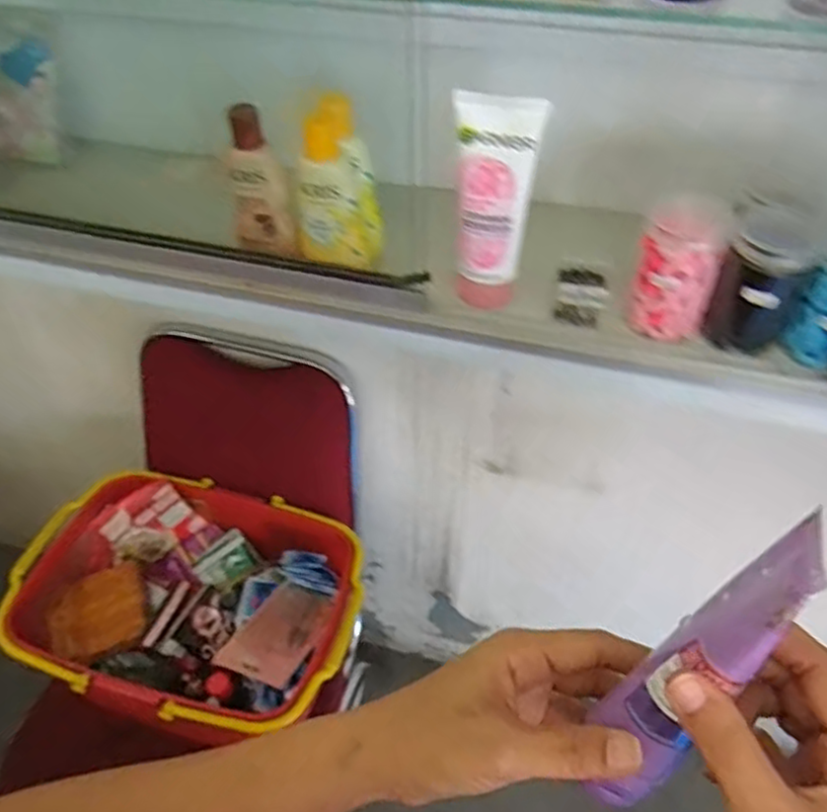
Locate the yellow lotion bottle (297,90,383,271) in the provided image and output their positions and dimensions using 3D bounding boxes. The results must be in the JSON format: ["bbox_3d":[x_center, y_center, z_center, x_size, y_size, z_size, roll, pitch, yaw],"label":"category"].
[{"bbox_3d":[-0.056,-0.158,0.501,0.061,0.115,0.047,-3,46,-2],"label":"yellow lotion bottle"}]

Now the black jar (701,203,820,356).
[{"bbox_3d":[0.238,-0.082,0.469,0.050,0.085,0.053,24,51,21],"label":"black jar"}]

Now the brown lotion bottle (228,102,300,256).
[{"bbox_3d":[-0.113,-0.161,0.501,0.040,0.107,0.021,-13,48,-12],"label":"brown lotion bottle"}]

